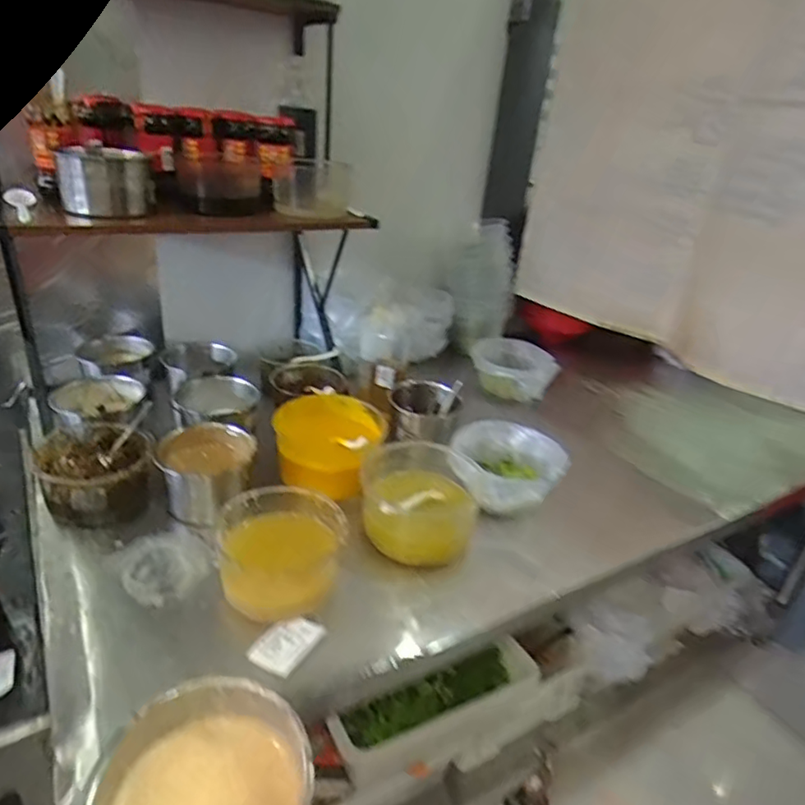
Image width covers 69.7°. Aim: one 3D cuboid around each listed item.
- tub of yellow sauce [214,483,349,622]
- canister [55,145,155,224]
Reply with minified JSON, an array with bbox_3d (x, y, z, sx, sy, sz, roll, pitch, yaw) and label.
[{"bbox_3d":[-0.150,0.185,0.720,0.151,0.086,0.137,2,28,-8],"label":"tub of yellow sauce"},{"bbox_3d":[-0.422,-0.313,0.825,0.120,0.084,0.094,-6,30,-23],"label":"canister"}]

